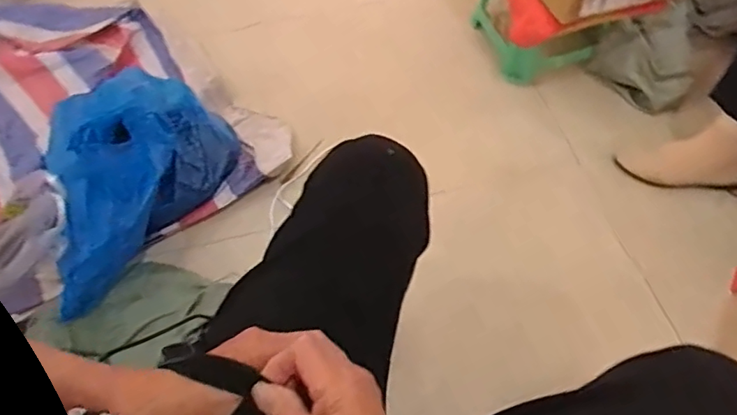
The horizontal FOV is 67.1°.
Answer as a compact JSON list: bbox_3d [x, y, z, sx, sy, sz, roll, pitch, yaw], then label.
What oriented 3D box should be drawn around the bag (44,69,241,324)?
[{"bbox_3d":[-0.416,-0.070,1.016,0.322,0.207,0.412,-11,57,-5],"label":"bag"}]

